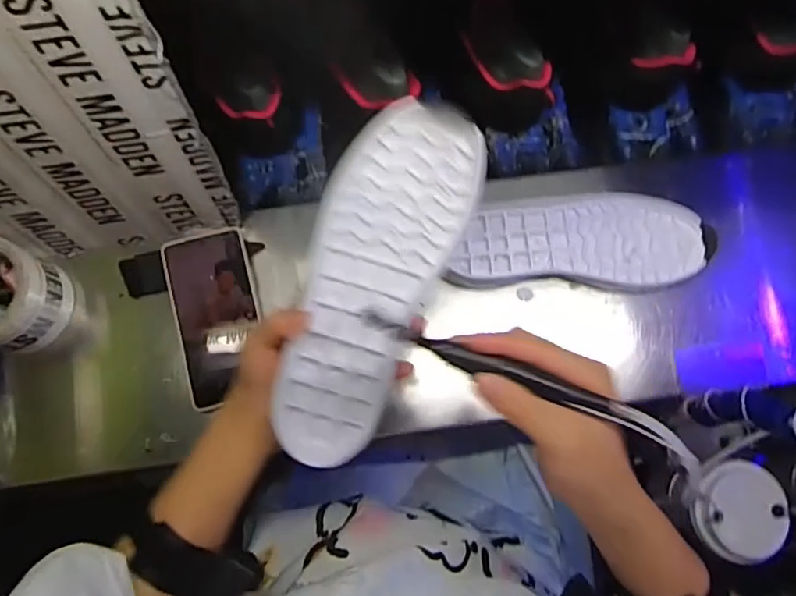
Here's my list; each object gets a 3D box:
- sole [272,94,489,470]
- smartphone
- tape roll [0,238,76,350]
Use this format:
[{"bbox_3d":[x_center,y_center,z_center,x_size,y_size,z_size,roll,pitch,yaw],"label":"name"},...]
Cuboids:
[{"bbox_3d":[-0.021,-0.007,0.421,0.094,0.031,0.259,21,97,5],"label":"sole"},{"bbox_3d":[-0.173,0.017,0.556,0.077,0.014,0.163,-11,76,-3],"label":"smartphone"},{"bbox_3d":[-0.363,0.000,0.536,0.090,0.071,0.093,0,76,-1],"label":"tape roll"}]

